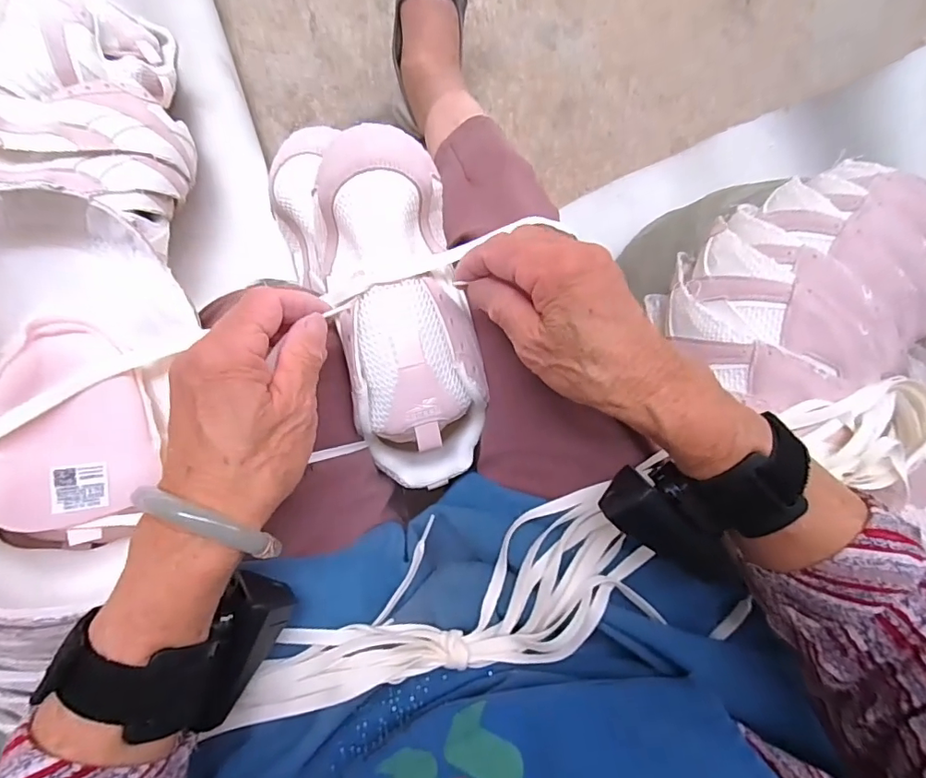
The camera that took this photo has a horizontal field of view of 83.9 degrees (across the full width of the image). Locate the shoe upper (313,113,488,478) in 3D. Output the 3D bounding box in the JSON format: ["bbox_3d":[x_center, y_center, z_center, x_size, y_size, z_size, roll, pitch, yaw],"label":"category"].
[{"bbox_3d":[-0.036,-0.041,0.326,0.082,0.051,0.221,-12,105,-6],"label":"shoe upper"}]

